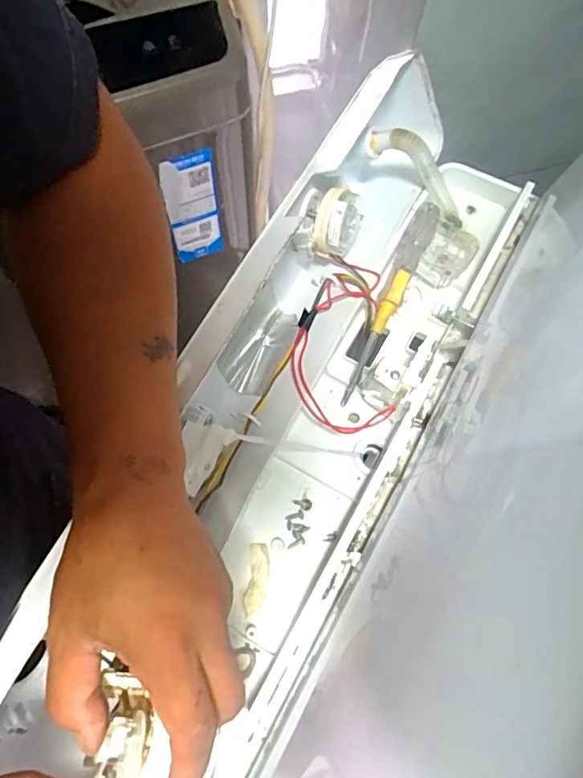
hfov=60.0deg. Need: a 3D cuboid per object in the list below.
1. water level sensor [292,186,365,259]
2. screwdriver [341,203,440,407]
[{"bbox_3d":[0.033,-0.149,0.457,0.054,0.057,0.058,1,71,-1],"label":"water level sensor"},{"bbox_3d":[0.084,-0.074,0.442,0.019,0.017,0.187,24,91,7],"label":"screwdriver"}]

